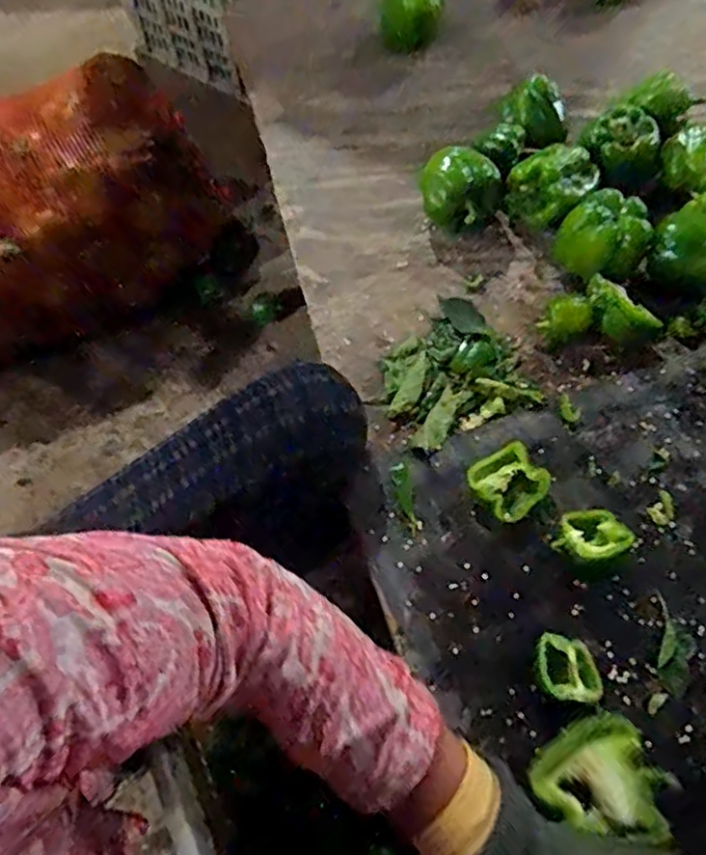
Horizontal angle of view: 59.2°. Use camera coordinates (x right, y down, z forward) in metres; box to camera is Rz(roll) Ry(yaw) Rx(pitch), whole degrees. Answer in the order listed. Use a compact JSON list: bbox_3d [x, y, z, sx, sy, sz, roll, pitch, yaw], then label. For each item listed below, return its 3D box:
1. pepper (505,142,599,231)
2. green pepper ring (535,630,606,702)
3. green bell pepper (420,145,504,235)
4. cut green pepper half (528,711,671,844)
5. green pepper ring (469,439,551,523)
[{"bbox_3d":[0.203,-0.240,0.634,0.089,0.061,0.063,-27,68,-12],"label":"pepper"},{"bbox_3d":[0.154,0.172,0.444,0.050,0.032,0.043,11,66,5],"label":"green pepper ring"},{"bbox_3d":[0.110,-0.236,0.633,0.072,0.063,0.063,39,71,16],"label":"green bell pepper"},{"bbox_3d":[0.159,0.234,0.402,0.074,0.040,0.074,-1,52,1],"label":"cut green pepper half"},{"bbox_3d":[0.127,0.047,0.510,0.053,0.024,0.052,-37,71,-15],"label":"green pepper ring"}]

